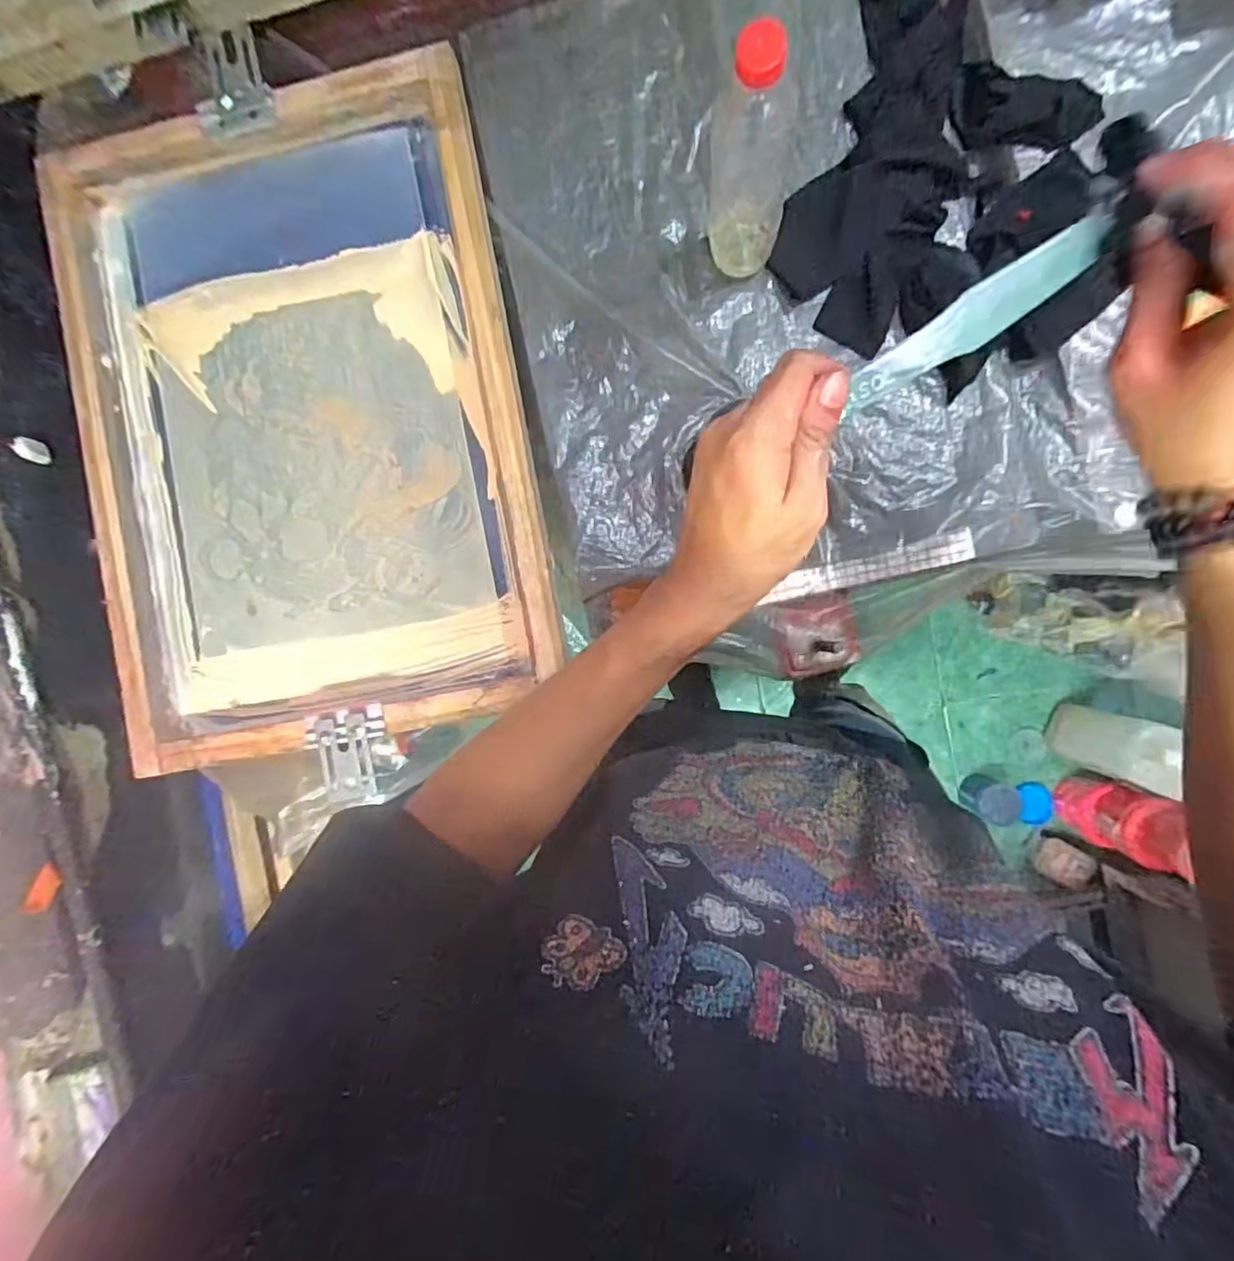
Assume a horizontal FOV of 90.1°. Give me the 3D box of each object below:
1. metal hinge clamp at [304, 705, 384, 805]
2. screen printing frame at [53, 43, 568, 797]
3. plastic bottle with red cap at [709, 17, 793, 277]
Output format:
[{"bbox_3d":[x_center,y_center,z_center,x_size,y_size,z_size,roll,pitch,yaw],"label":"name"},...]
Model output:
[{"bbox_3d":[-0.267,0.124,0.610,0.073,0.016,0.092,-7,94,-2],"label":"metal hinge clamp"},{"bbox_3d":[-0.321,-0.205,0.637,0.451,0.055,0.626,-11,89,4],"label":"screen printing frame"},{"bbox_3d":[0.115,-0.384,0.504,0.058,0.223,0.063,0,90,5],"label":"plastic bottle with red cap"}]

